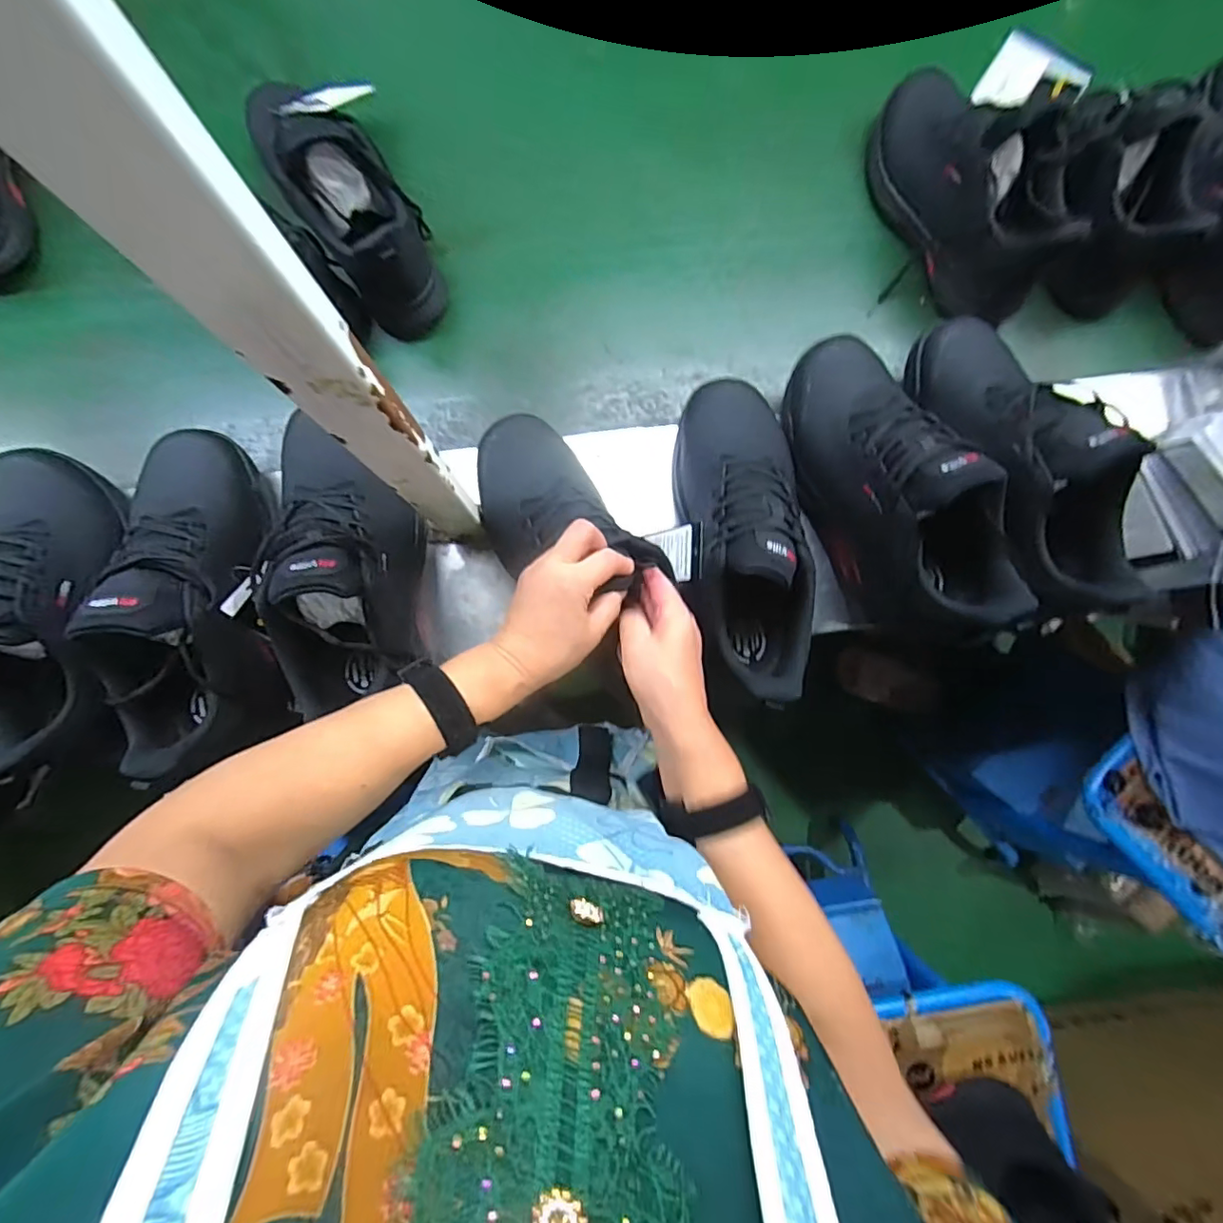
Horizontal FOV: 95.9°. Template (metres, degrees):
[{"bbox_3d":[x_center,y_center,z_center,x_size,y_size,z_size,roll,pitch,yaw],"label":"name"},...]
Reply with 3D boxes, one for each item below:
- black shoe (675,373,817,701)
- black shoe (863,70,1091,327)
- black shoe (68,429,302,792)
[{"bbox_3d":[0.120,-0.074,0.487,0.095,0.118,0.290,0,85,-2],"label":"black shoe"},{"bbox_3d":[0.374,-0.449,0.577,0.088,0.139,0.263,-30,86,-4],"label":"black shoe"},{"bbox_3d":[-0.373,-0.021,0.476,0.123,0.133,0.285,6,84,-1],"label":"black shoe"}]

